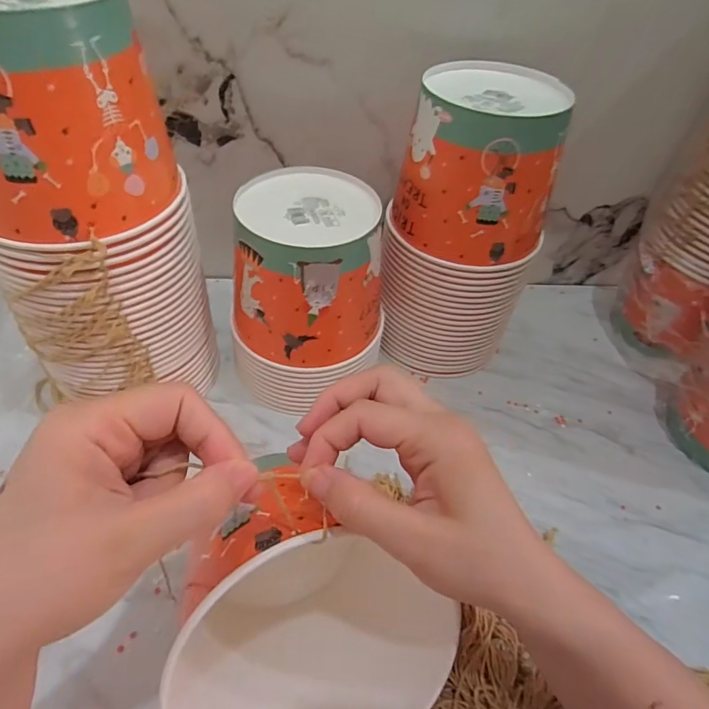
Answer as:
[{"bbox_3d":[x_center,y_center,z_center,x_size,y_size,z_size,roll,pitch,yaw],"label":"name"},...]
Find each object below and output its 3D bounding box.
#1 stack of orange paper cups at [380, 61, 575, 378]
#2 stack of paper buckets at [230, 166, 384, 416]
[{"bbox_3d":[0.110,-0.115,0.494,0.146,0.282,0.118,14,48,6],"label":"stack of orange paper cups"},{"bbox_3d":[-0.045,-0.059,0.477,0.145,0.176,0.126,7,48,-1],"label":"stack of paper buckets"}]

